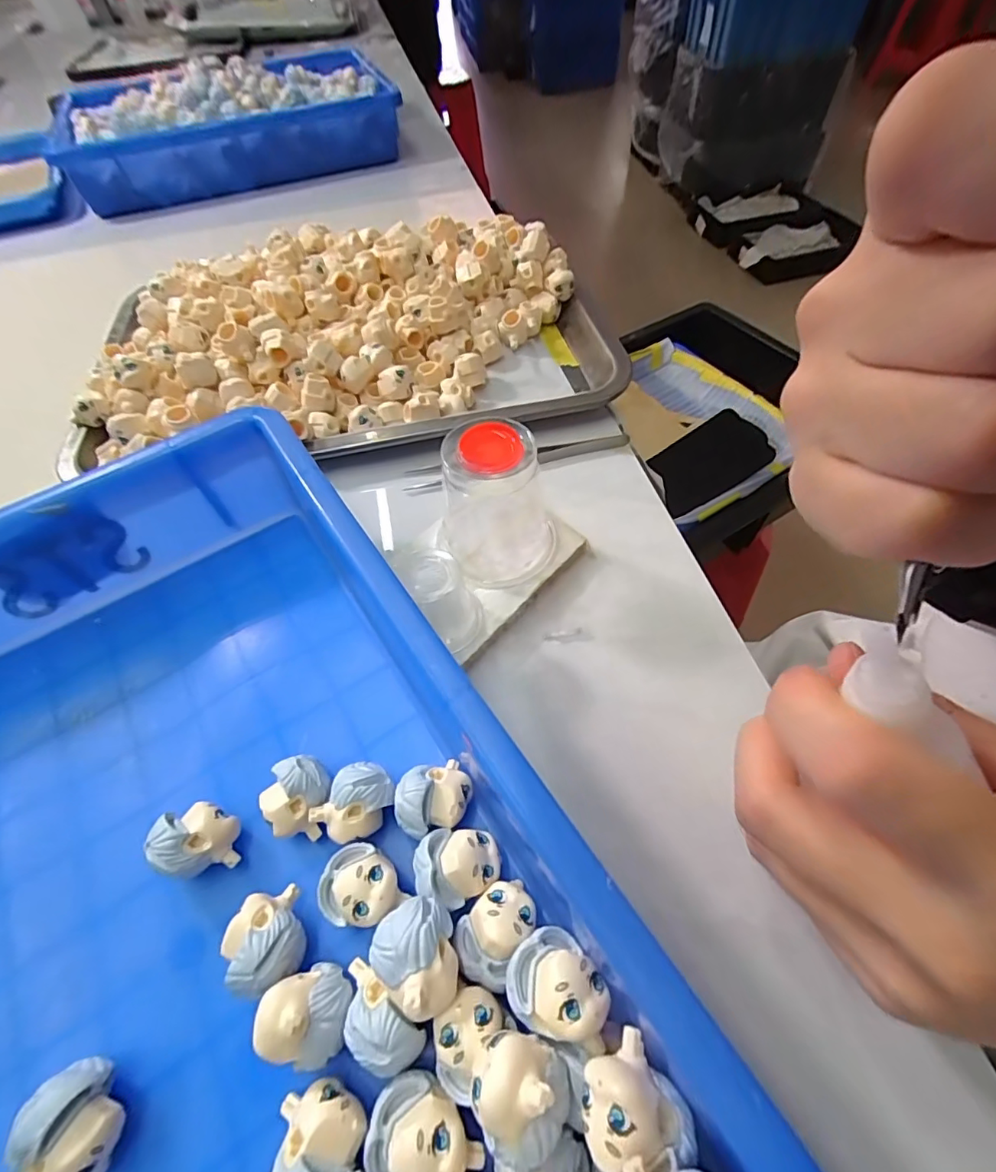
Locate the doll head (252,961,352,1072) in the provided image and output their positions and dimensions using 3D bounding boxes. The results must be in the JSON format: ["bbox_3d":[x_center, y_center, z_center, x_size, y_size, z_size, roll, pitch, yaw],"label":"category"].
[{"bbox_3d":[-0.056,0.127,0.151,0.023,0.031,0.023,-2,56,1],"label":"doll head"}]

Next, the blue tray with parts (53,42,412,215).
[{"bbox_3d":[-0.299,-0.528,0.586,0.342,0.079,0.196,-17,57,-9],"label":"blue tray with parts"}]

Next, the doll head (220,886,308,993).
[{"bbox_3d":[-0.073,0.113,0.164,0.018,0.025,0.026,-20,58,-11],"label":"doll head"}]

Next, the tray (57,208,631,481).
[{"bbox_3d":[-0.103,-0.177,0.346,0.337,0.040,0.216,-10,66,-10],"label":"tray"}]

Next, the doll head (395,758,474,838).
[{"bbox_3d":[-0.023,0.078,0.186,0.027,0.024,0.022,-20,58,-11],"label":"doll head"}]

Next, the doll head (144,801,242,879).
[{"bbox_3d":[-0.106,0.090,0.181,0.023,0.023,0.022,-18,57,-10],"label":"doll head"}]

